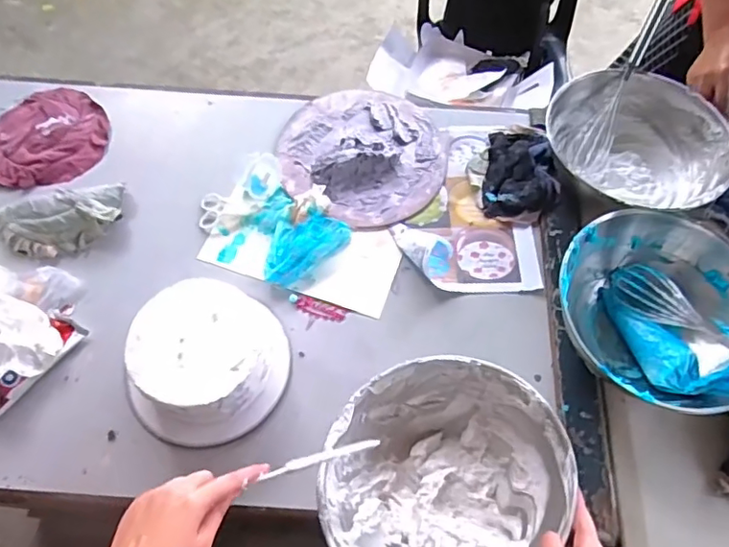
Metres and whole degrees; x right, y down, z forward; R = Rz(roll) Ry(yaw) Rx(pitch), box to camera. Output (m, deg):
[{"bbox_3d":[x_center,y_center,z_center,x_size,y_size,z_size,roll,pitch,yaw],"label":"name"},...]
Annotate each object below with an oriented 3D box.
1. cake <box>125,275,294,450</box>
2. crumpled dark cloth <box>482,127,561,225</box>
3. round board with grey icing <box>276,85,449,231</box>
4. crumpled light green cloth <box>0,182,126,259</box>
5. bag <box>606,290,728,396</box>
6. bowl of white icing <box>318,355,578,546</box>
[{"bbox_3d":[-0.177,0.099,0.640,0.163,0.070,0.170,0,63,-1],"label":"cake"},{"bbox_3d":[0.225,-0.148,0.803,0.098,0.031,0.160,10,63,4],"label":"crumpled dark cloth"},{"bbox_3d":[-0.002,-0.181,0.814,0.237,0.032,0.228,0,63,-1],"label":"round board with grey icing"},{"bbox_3d":[-0.405,-0.074,0.741,0.164,0.032,0.084,-10,64,-6],"label":"crumpled light green cloth"},{"bbox_3d":[0.359,0.091,0.645,0.080,0.057,0.206,-30,37,-15],"label":"bag"},{"bbox_3d":[0.075,0.208,0.562,0.233,0.109,0.233,-4,50,5],"label":"bowl of white icing"}]

